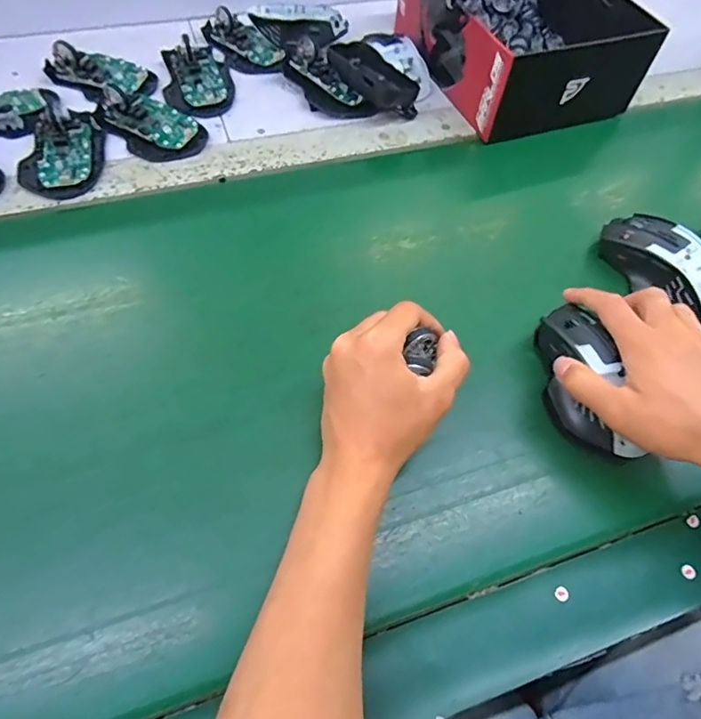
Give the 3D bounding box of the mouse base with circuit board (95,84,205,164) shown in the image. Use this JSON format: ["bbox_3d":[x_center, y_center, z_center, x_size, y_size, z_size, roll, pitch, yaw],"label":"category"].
[{"bbox_3d":[-0.202,-0.237,0.497,0.114,0.027,0.064,29,62,12],"label":"mouse base with circuit board"}]

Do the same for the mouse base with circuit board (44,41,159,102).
[{"bbox_3d":[-0.267,-0.313,0.536,0.101,0.027,0.064,22,61,8],"label":"mouse base with circuit board"}]

